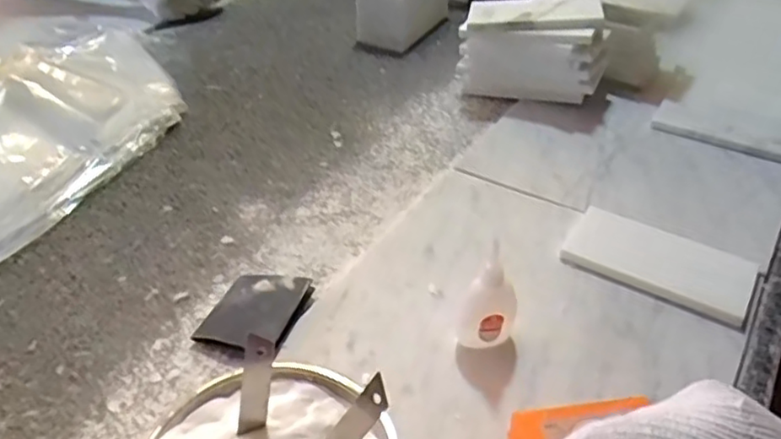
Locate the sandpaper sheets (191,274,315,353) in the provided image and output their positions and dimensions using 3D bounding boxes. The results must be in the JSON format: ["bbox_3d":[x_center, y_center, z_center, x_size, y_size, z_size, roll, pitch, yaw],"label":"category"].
[{"bbox_3d":[-0.108,0.073,0.528,0.077,0.025,0.082,13,41,16],"label":"sandpaper sheets"}]

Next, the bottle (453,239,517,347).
[{"bbox_3d":[0.074,0.050,0.491,0.045,0.082,0.055,5,39,7],"label":"bottle"}]

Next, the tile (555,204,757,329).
[{"bbox_3d":[0.228,0.033,0.556,0.147,0.011,0.080,21,43,24],"label":"tile"}]

